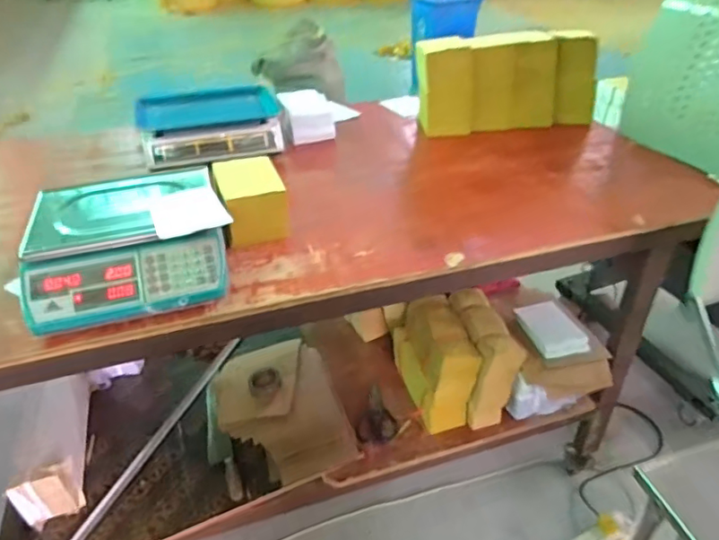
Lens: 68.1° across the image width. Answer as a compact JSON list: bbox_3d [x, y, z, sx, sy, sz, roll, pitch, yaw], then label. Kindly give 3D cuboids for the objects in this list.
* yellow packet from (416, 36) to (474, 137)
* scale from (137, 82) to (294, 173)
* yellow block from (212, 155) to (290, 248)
[{"bbox_3d":[0.221,-0.467,1.385,0.126,0.220,0.117,-5,36,-5],"label":"yellow packet"},{"bbox_3d":[-0.356,-0.353,1.297,0.338,0.107,0.237,-12,38,-14],"label":"scale"},{"bbox_3d":[-0.205,-0.132,1.018,0.114,0.101,0.186,-13,38,-15],"label":"yellow block"}]

